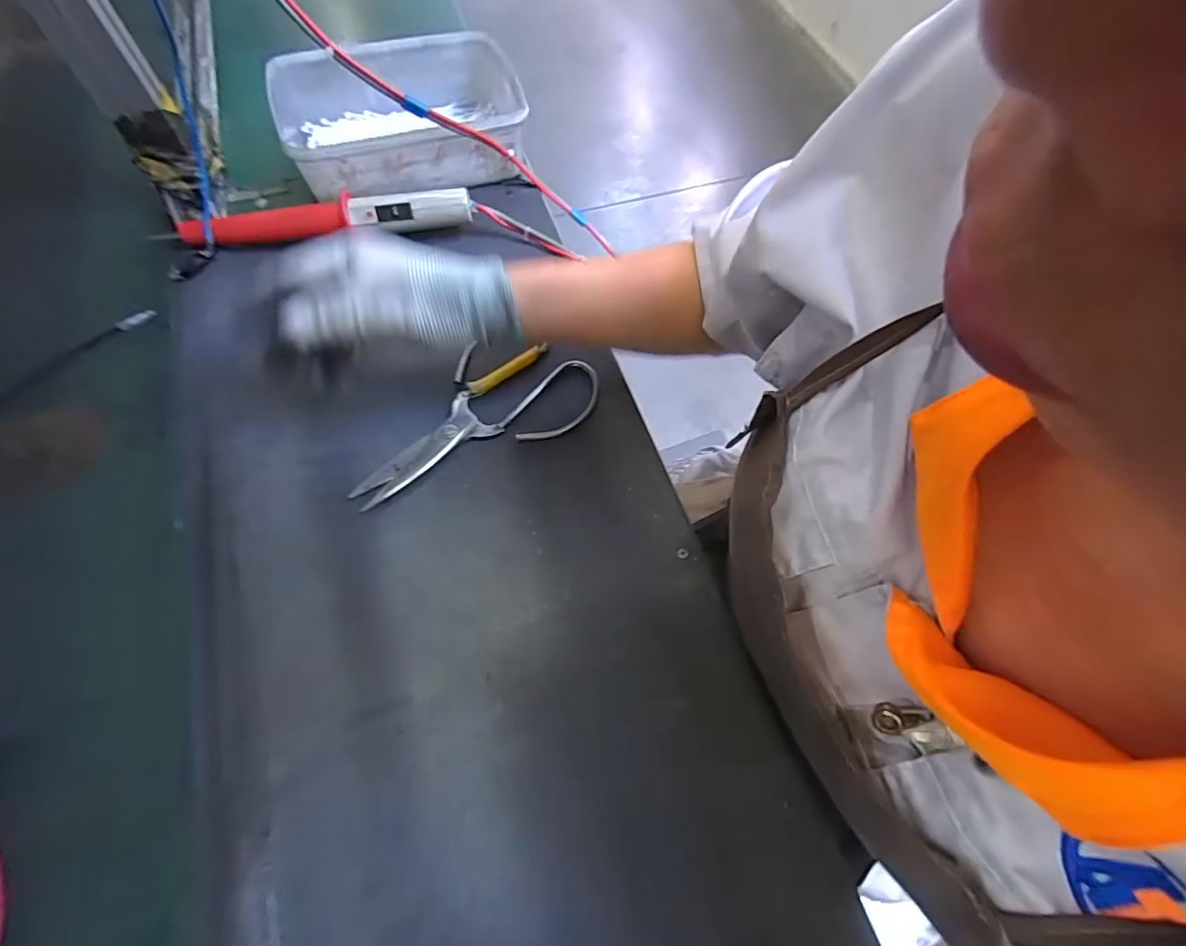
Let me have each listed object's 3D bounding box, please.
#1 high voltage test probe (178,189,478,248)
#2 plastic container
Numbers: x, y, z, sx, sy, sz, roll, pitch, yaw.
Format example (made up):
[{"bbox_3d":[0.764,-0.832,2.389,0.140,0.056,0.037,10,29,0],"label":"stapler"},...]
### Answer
[{"bbox_3d":[-0.235,-0.226,0.464,0.248,0.031,0.029,-5,65,-5],"label":"high voltage test probe"},{"bbox_3d":[-0.184,-0.343,0.516,0.224,0.068,0.164,-16,67,-10],"label":"plastic container"}]

